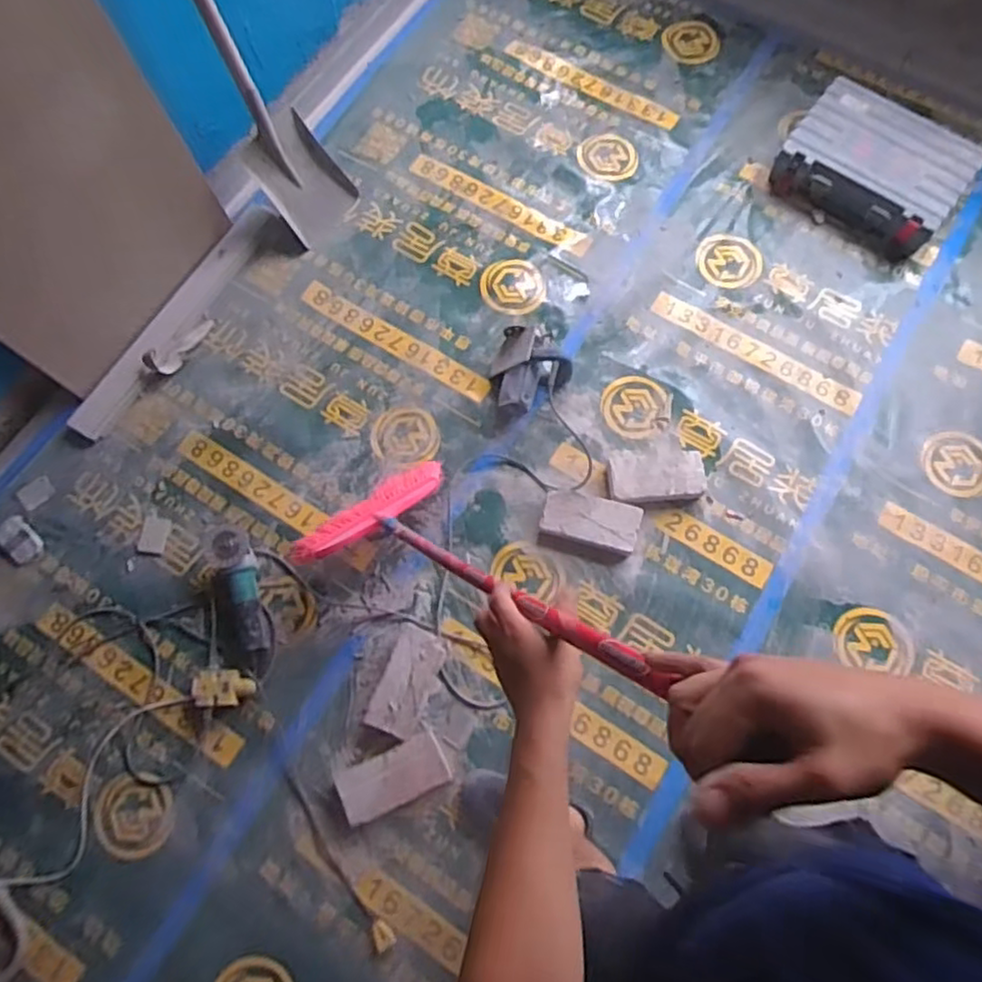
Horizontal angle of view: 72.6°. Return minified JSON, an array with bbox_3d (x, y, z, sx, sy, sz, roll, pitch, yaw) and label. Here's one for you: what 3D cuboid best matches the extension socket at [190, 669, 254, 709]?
[{"bbox_3d":[-0.561,0.414,1.411,0.130,0.050,0.074,-2,73,1],"label":"extension socket"}]

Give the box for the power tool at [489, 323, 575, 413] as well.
[{"bbox_3d":[0.089,-0.277,1.580,0.178,0.139,0.184,0,73,1],"label":"power tool"}]

